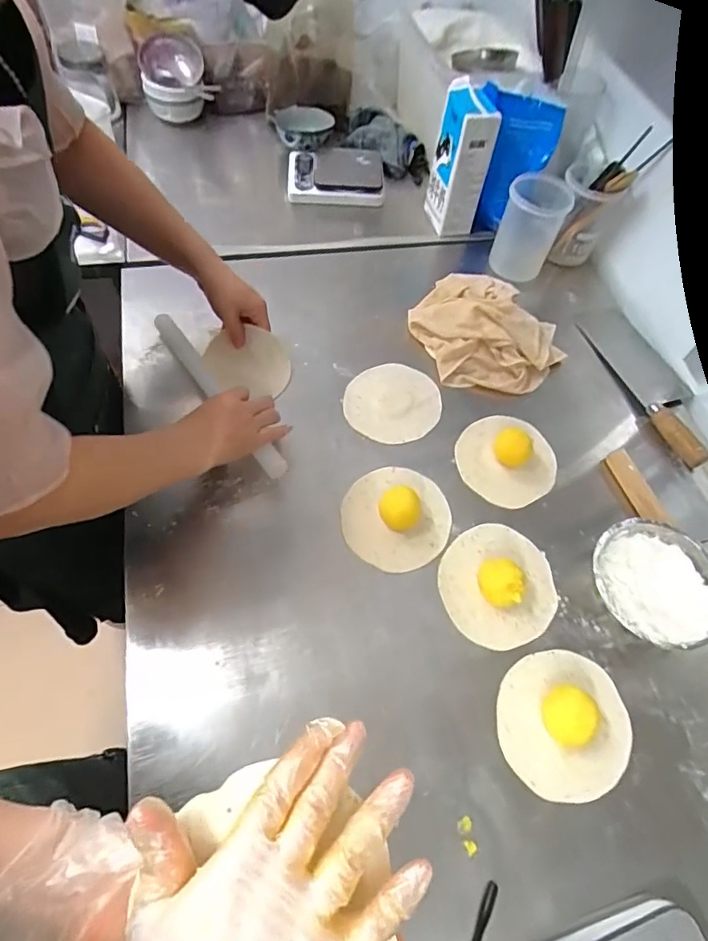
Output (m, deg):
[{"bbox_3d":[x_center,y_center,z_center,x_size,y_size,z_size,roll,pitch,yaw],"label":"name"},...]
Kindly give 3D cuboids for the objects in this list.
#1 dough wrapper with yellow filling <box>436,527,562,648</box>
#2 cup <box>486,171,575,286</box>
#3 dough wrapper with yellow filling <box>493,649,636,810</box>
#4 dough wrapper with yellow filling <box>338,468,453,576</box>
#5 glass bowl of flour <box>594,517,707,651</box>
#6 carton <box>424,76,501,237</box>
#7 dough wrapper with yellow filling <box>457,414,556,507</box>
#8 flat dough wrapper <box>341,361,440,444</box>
[{"bbox_3d":[0.171,0.123,0.605,0.133,0.043,0.145,3,61,-4],"label":"dough wrapper with yellow filling"},{"bbox_3d":[0.290,-0.401,0.872,0.091,0.139,0.094,3,61,-4],"label":"cup"},{"bbox_3d":[0.218,0.252,0.535,0.140,0.038,0.137,-13,63,-13],"label":"dough wrapper with yellow filling"},{"bbox_3d":[0.056,0.046,0.641,0.127,0.049,0.139,3,61,-4],"label":"dough wrapper with yellow filling"},{"bbox_3d":[0.341,0.131,0.605,0.133,0.057,0.141,3,61,-4],"label":"glass bowl of flour"},{"bbox_3d":[0.170,-0.503,0.874,0.070,0.203,0.099,-9,60,-15],"label":"carton"},{"bbox_3d":[0.204,-0.026,0.692,0.133,0.049,0.127,3,61,-4],"label":"dough wrapper with yellow filling"},{"bbox_3d":[0.054,-0.096,0.743,0.131,0.007,0.128,2,63,-3],"label":"flat dough wrapper"}]

